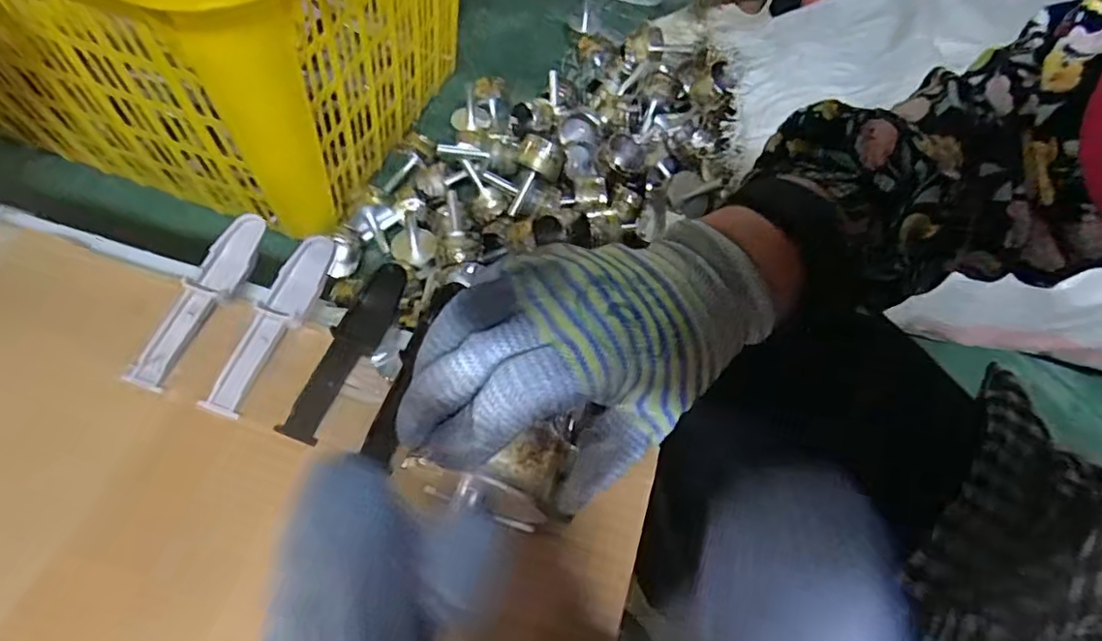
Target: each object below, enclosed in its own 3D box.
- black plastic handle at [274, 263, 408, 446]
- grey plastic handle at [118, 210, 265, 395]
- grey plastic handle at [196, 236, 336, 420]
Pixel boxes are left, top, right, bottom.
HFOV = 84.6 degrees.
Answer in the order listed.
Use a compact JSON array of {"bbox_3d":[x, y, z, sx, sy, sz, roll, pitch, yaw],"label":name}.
[{"bbox_3d":[-0.102,0.013,0.309,0.019,0.015,0.102,20,58,10],"label":"black plastic handle"},{"bbox_3d":[-0.181,-0.012,0.316,0.026,0.017,0.102,15,57,7],"label":"grey plastic handle"},{"bbox_3d":[-0.142,0.000,0.312,0.024,0.017,0.103,16,57,7],"label":"grey plastic handle"}]

